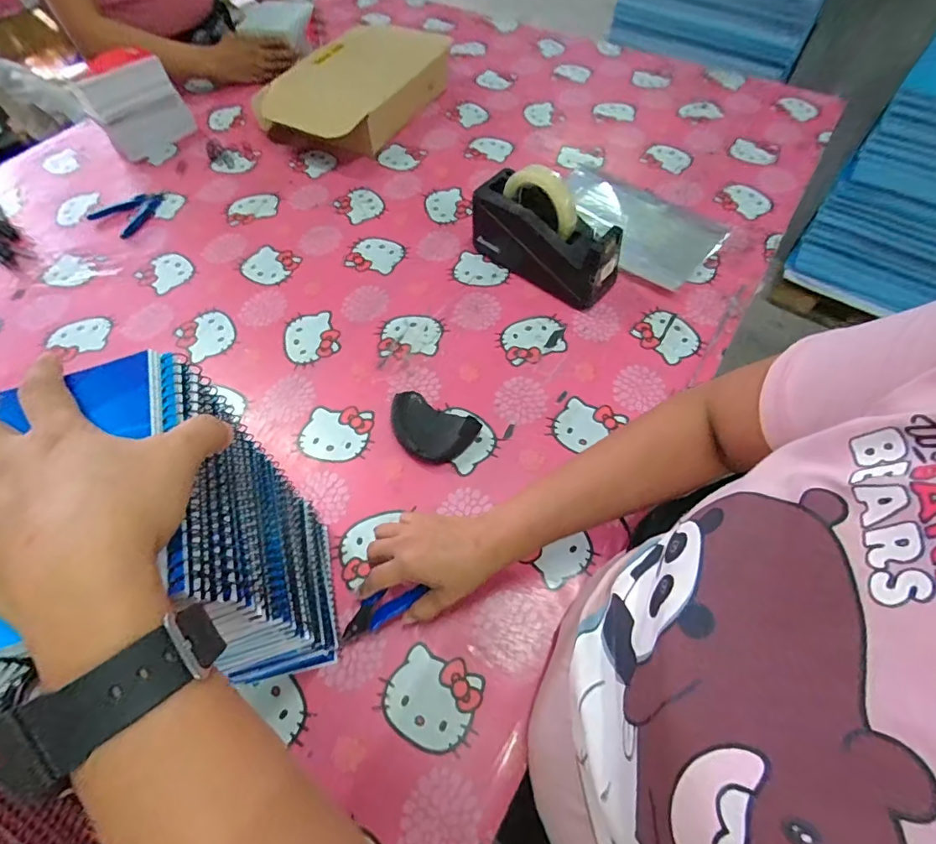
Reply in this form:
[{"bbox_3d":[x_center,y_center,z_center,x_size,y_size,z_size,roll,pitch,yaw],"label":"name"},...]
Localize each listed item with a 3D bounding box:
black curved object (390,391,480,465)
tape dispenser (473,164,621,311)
[{"bbox_3d":[-0.045,0.008,0.548,0.100,0.026,0.066,25,63,16],"label":"black curved object"},{"bbox_3d":[0.105,-0.253,0.641,0.203,0.127,0.077,39,68,22],"label":"tape dispenser"}]

